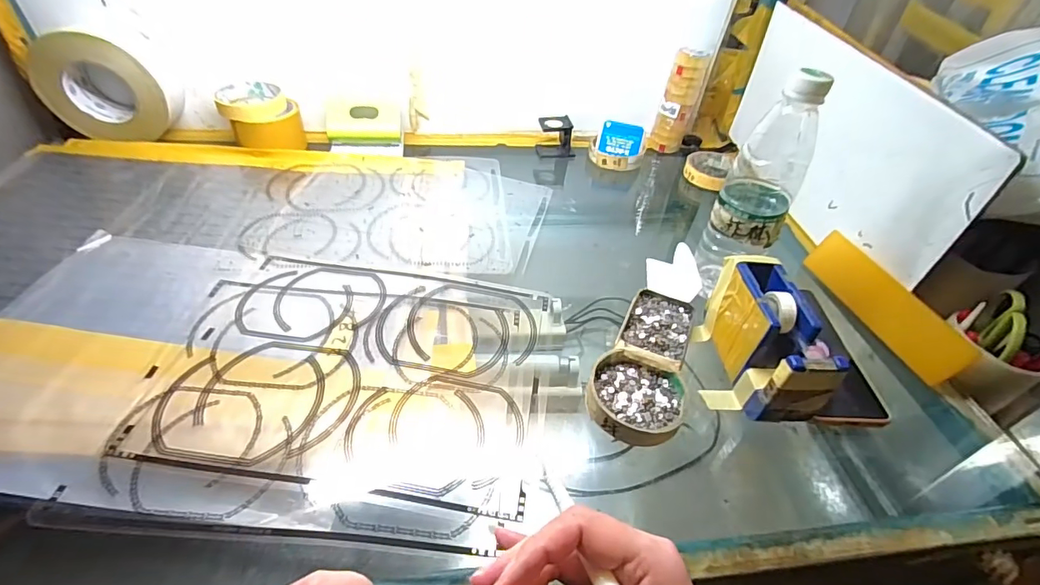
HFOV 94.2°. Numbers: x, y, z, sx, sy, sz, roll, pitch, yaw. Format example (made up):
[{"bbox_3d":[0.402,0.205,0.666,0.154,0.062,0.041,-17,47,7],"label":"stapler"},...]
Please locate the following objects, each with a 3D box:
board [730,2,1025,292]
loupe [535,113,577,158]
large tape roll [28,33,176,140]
[{"bbox_3d":[0.376,-0.188,0.590,0.013,0.186,0.411,0,45,-7],"label":"board"},{"bbox_3d":[0.054,-0.234,0.723,0.052,0.049,0.032,-1,43,-8],"label":"loupe"},{"bbox_3d":[-0.521,-0.256,0.611,0.133,0.131,0.045,0,43,-7],"label":"large tape roll"}]

